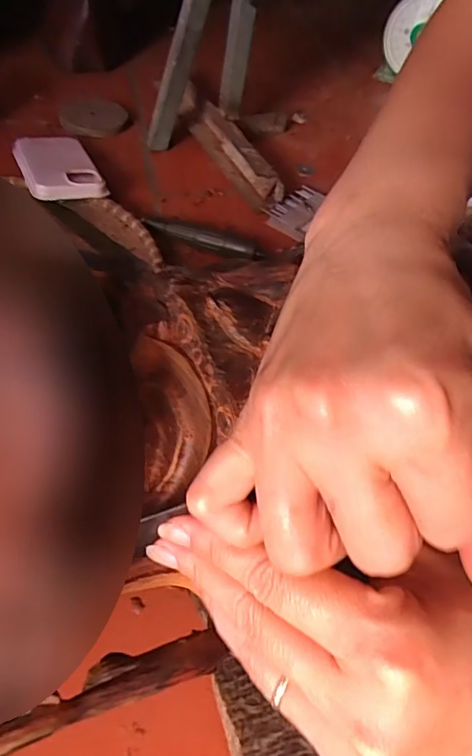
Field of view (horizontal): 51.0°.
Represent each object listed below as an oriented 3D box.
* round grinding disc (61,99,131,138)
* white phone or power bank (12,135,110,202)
[{"bbox_3d":[-0.215,-0.396,0.747,0.096,0.015,0.115,-7,53,-11],"label":"round grinding disc"},{"bbox_3d":[-0.231,-0.276,0.640,0.088,0.017,0.173,-14,49,-23],"label":"white phone or power bank"}]

